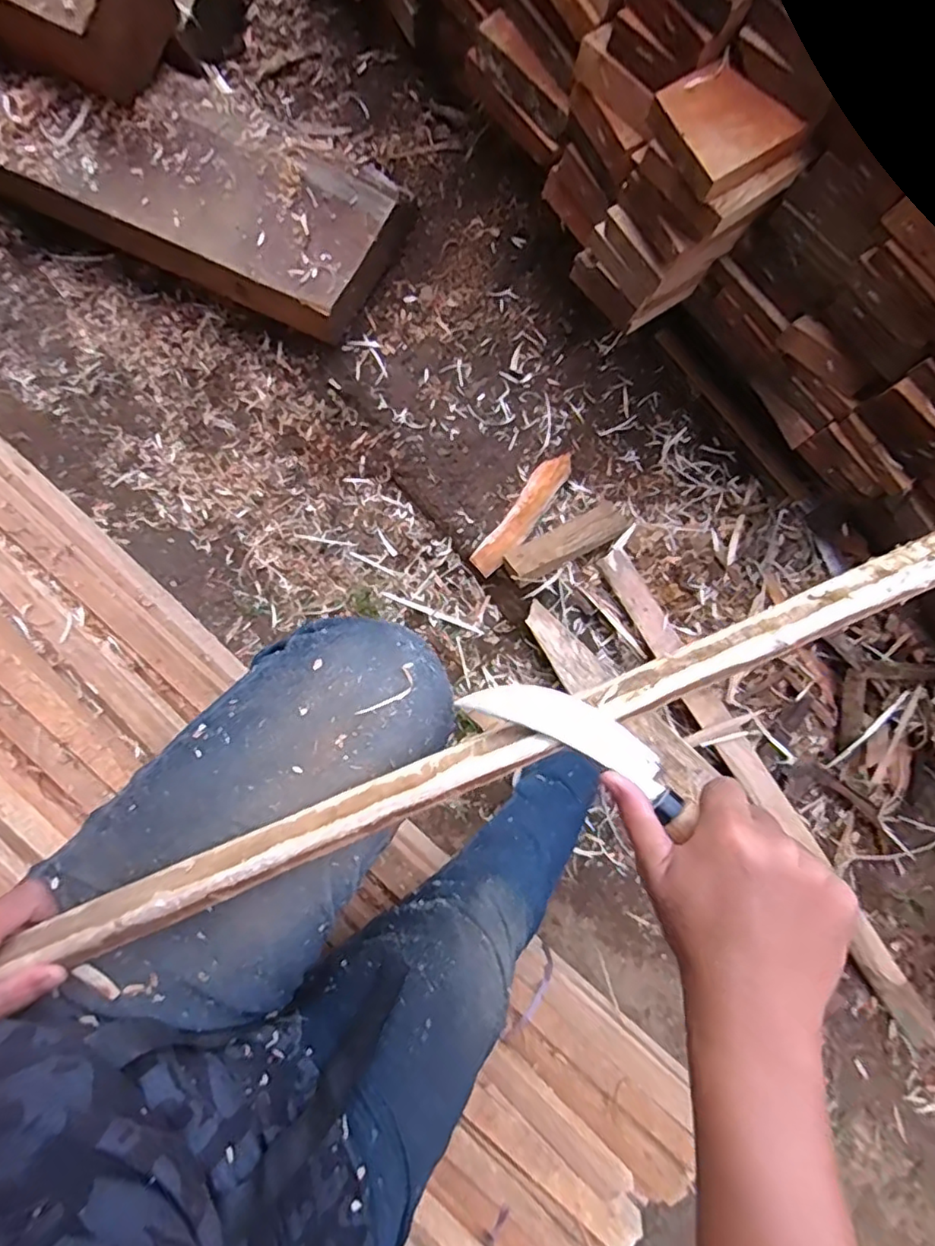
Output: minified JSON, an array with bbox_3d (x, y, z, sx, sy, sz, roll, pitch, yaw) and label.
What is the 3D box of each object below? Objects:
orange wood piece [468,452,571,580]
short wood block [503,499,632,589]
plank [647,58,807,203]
[{"bbox_3d":[0.099,-0.192,1.075,0.054,0.021,0.264,35,79,7],"label":"orange wood piece"},{"bbox_3d":[0.172,-0.141,1.051,0.242,0.045,0.068,-29,79,-7],"label":"short wood block"},{"bbox_3d":[0.276,-0.539,0.661,0.131,0.029,0.121,-32,79,-8],"label":"plank"}]

